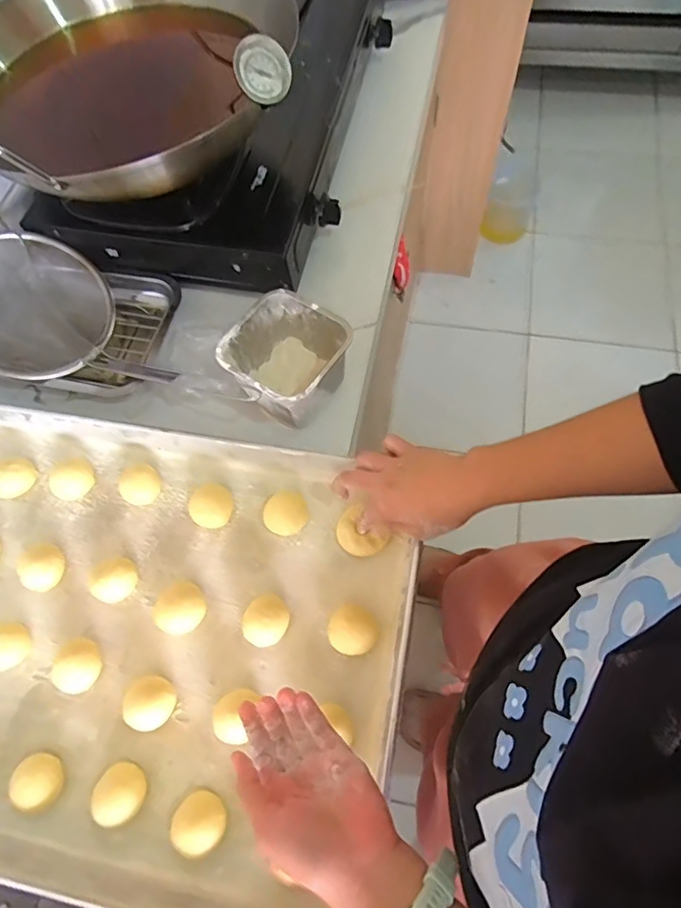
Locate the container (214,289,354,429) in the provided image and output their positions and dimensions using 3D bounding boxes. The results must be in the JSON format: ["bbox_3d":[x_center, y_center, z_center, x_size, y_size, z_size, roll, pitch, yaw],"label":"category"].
[{"bbox_3d":[-0.059,-0.100,0.584,0.120,0.083,0.120,34,70,16],"label":"container"}]

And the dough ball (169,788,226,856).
[{"bbox_3d":[-0.118,0.311,0.435,0.041,0.028,0.039,-1,65,1],"label":"dough ball"}]

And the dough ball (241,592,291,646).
[{"bbox_3d":[-0.072,0.161,0.502,0.044,0.029,0.048,-1,65,1],"label":"dough ball"}]

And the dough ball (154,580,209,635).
[{"bbox_3d":[-0.159,0.154,0.515,0.048,0.023,0.048,-1,65,1],"label":"dough ball"}]

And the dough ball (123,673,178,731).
[{"bbox_3d":[-0.176,0.230,0.475,0.039,0.030,0.044,31,69,15],"label":"dough ball"}]

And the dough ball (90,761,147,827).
[{"bbox_3d":[-0.191,0.294,0.449,0.038,0.031,0.044,-6,65,-1],"label":"dough ball"}]

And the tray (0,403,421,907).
[{"bbox_3d":[-0.240,0.166,0.512,0.596,0.053,0.408,10,65,6],"label":"tray"}]

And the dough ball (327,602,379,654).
[{"bbox_3d":[0.011,0.168,0.491,0.044,0.028,0.044,-1,65,1],"label":"dough ball"}]

